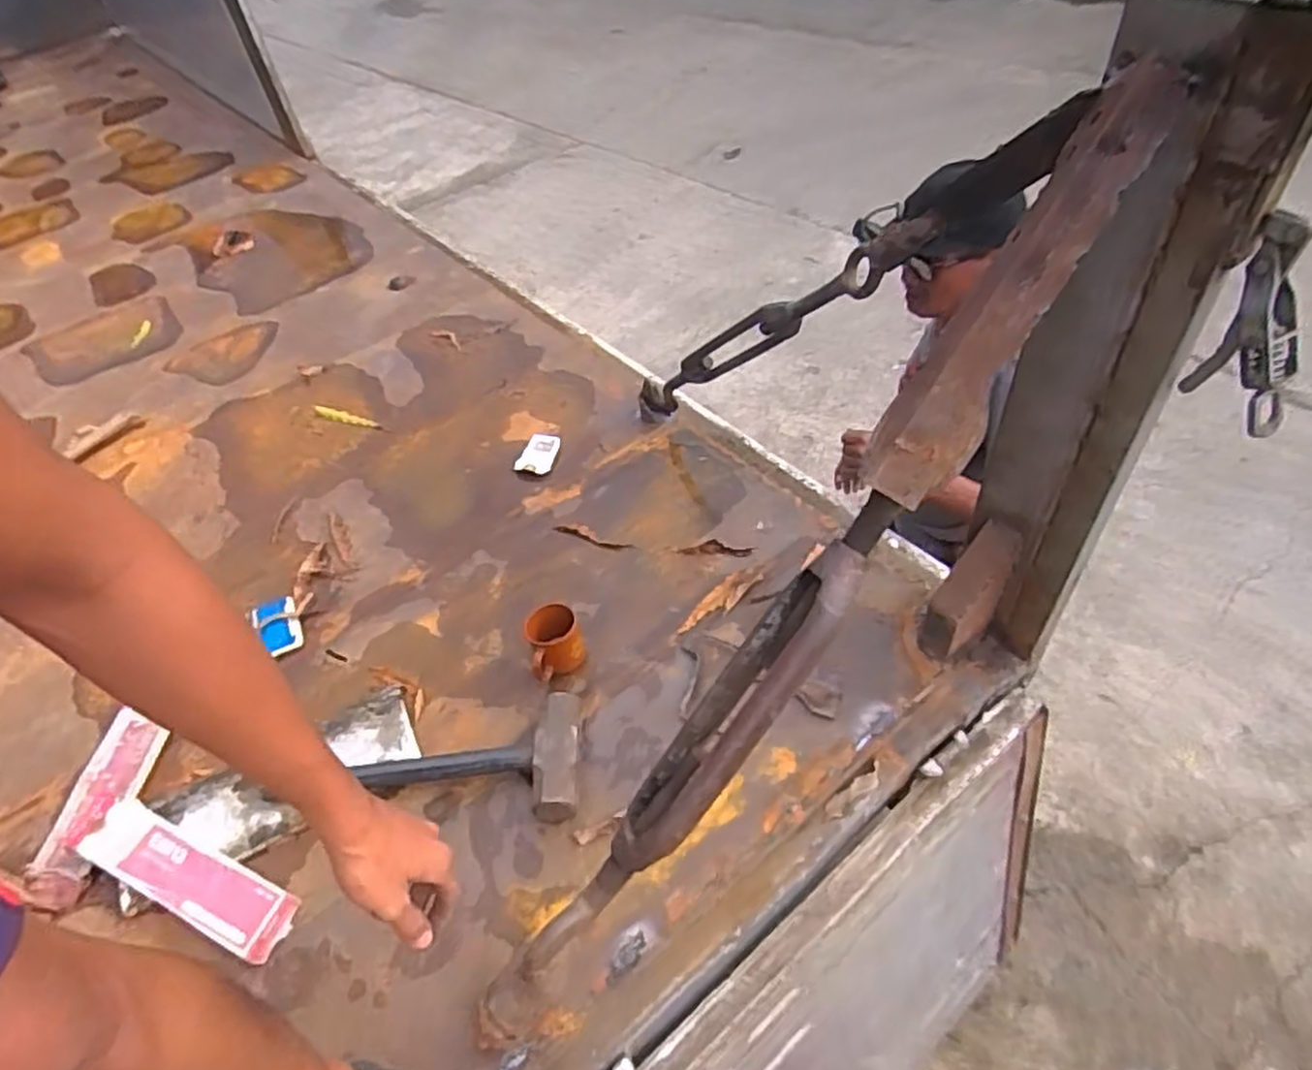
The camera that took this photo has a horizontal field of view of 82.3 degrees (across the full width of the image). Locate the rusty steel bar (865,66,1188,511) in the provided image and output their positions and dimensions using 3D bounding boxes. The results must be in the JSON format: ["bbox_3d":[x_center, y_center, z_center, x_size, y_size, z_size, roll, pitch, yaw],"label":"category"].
[{"bbox_3d":[0.293,-0.195,0.616,0.071,0.038,0.374,37,104,28],"label":"rusty steel bar"}]

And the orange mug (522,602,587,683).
[{"bbox_3d":[-0.152,0.164,1.139,0.078,0.078,0.091,-17,51,-7],"label":"orange mug"}]

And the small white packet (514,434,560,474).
[{"bbox_3d":[-0.233,-0.162,1.490,0.070,0.018,0.092,8,52,13],"label":"small white packet"}]

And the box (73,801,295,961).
[{"bbox_3d":[-0.598,0.438,0.959,0.309,0.032,0.082,18,48,18],"label":"box"}]

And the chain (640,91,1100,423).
[{"bbox_3d":[0.181,-0.305,1.060,0.063,0.956,0.066,-39,100,-22],"label":"chain"}]

